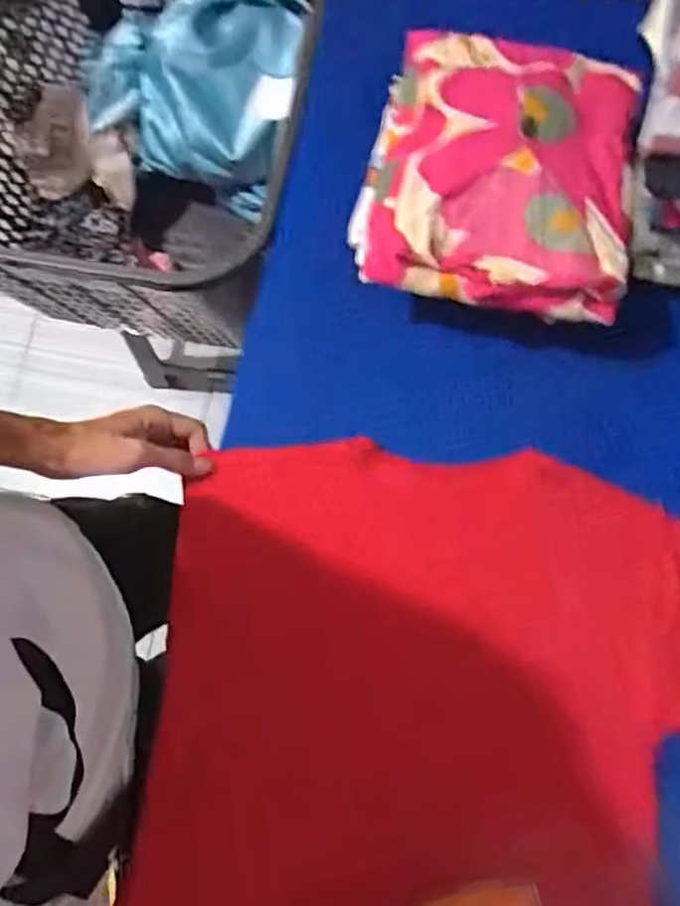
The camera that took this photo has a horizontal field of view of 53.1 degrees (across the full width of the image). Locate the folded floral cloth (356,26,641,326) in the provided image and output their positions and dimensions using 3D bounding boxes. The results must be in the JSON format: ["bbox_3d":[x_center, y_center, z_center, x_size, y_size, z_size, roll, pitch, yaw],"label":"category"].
[{"bbox_3d":[0.130,-0.229,0.561,0.216,0.064,0.227,13,80,4],"label":"folded floral cloth"}]

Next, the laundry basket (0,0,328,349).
[{"bbox_3d":[-0.249,-0.427,0.817,0.404,0.347,0.595,5,79,3],"label":"laundry basket"}]

